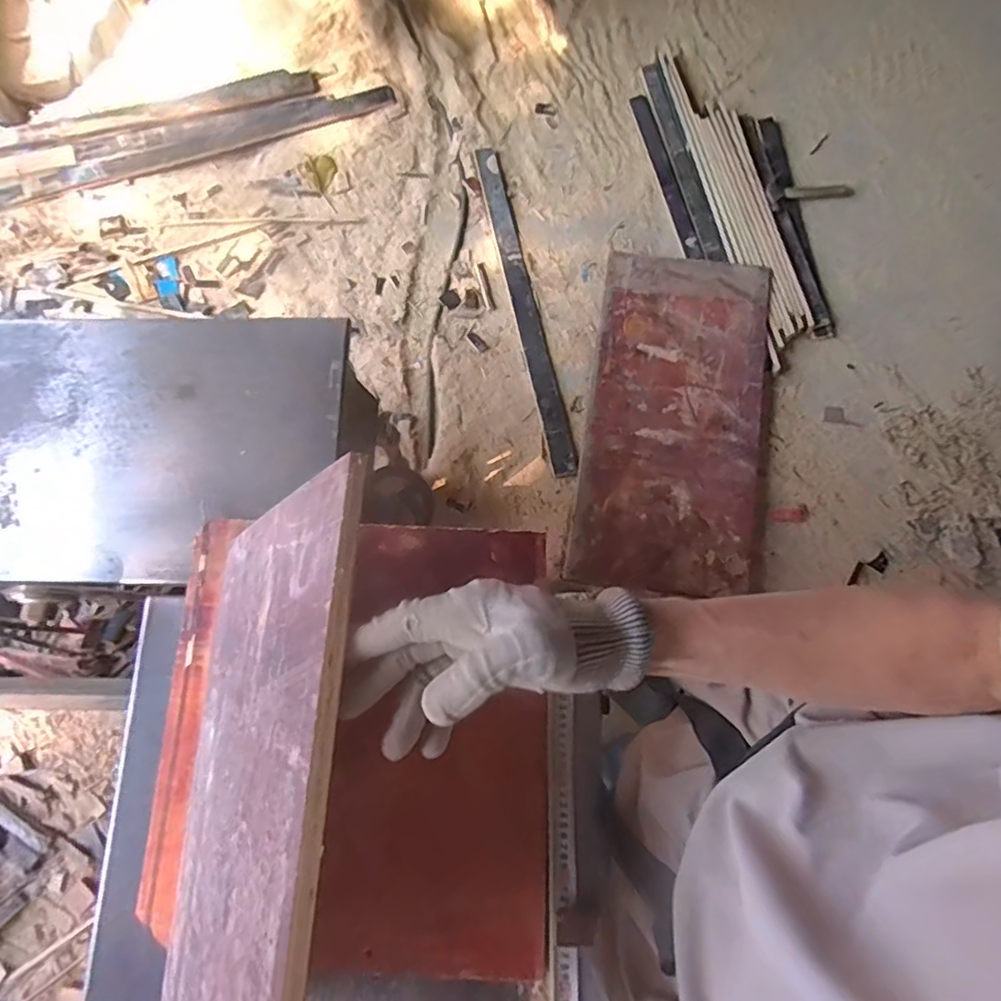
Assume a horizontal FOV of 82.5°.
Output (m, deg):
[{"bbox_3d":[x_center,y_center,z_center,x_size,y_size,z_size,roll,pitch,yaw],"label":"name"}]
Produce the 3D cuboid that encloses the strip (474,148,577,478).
[{"bbox_3d":[0.067,-0.592,1.713,0.076,0.018,1.092,-11,79,-3],"label":"strip"}]

